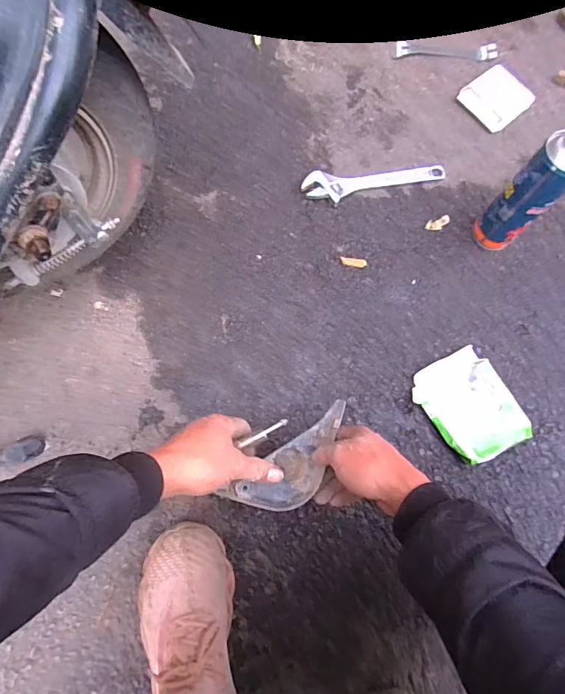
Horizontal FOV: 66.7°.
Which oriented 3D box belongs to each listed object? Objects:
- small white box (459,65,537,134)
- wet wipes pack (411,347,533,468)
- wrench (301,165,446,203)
[{"bbox_3d":[0.381,-0.443,0.763,0.109,0.019,0.099,-39,80,-10],"label":"small white box"},{"bbox_3d":[0.270,0.086,0.623,0.116,0.029,0.150,-27,78,-8],"label":"wet wipes pack"},{"bbox_3d":[0.153,-0.271,0.714,0.238,0.018,0.052,-6,76,-3],"label":"wrench"}]

